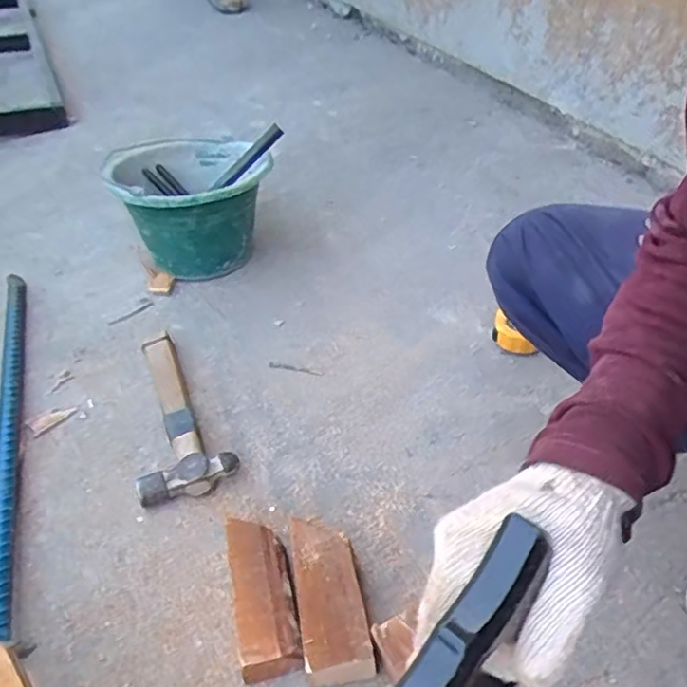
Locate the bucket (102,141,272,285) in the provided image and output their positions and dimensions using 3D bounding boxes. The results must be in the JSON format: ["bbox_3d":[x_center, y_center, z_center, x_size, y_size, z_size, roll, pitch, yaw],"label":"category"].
[{"bbox_3d":[-0.252,-0.227,1.042,0.230,0.181,0.271,-23,42,-21],"label":"bucket"}]

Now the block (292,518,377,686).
[{"bbox_3d":[-0.013,0.228,0.563,0.057,0.040,0.146,-9,39,-5],"label":"block"}]

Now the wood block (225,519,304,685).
[{"bbox_3d":[-0.075,0.227,0.572,0.054,0.038,0.150,-11,39,-7],"label":"wood block"}]

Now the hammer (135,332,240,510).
[{"bbox_3d":[-0.220,0.078,0.778,0.108,0.035,0.291,-18,40,-15],"label":"hammer"}]

